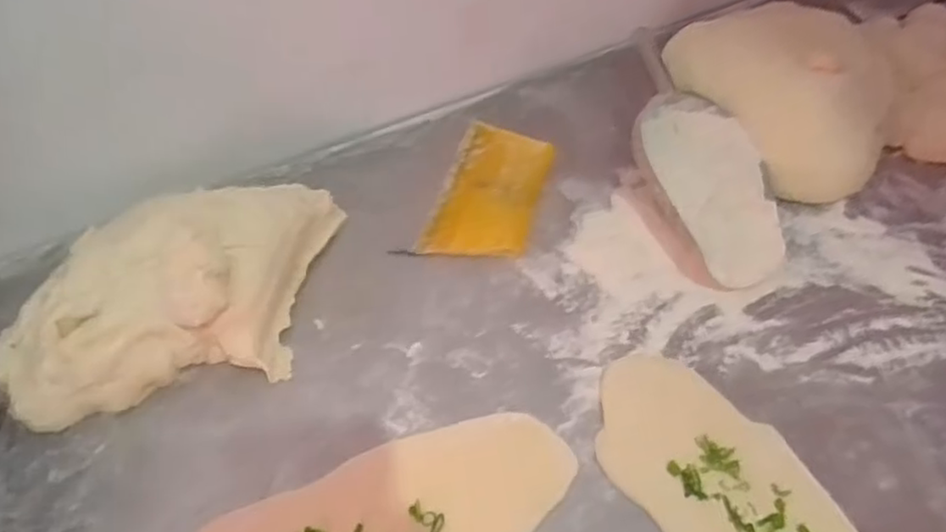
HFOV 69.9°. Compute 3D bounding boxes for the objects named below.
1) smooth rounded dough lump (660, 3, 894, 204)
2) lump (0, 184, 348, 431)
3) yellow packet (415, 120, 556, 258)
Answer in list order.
[{"bbox_3d":[0.342,-0.196,0.740,0.155,0.093,0.253,-22,58,-17],"label":"smooth rounded dough lump"},{"bbox_3d":[-0.237,0.021,0.560,0.284,0.088,0.150,-23,59,-17],"label":"lump"},{"bbox_3d":[0.020,-0.077,0.687,0.098,0.012,0.182,15,55,8],"label":"yellow packet"}]

